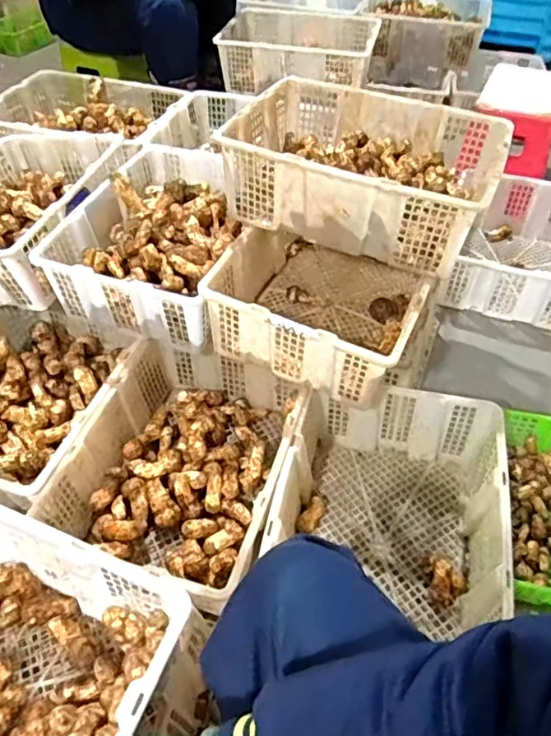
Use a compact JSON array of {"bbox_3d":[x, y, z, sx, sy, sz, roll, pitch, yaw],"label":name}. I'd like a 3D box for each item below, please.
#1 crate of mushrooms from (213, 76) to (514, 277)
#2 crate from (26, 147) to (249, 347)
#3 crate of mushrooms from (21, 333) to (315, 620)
[{"bbox_3d":[0.168,-0.383,1.049,0.454,0.155,0.356,17,49,14],"label":"crate of mushrooms"},{"bbox_3d":[-0.241,-0.274,1.155,0.332,0.145,0.484,8,48,6],"label":"crate"},{"bbox_3d":[-0.145,0.155,0.992,0.351,0.182,0.444,16,49,14],"label":"crate of mushrooms"}]

